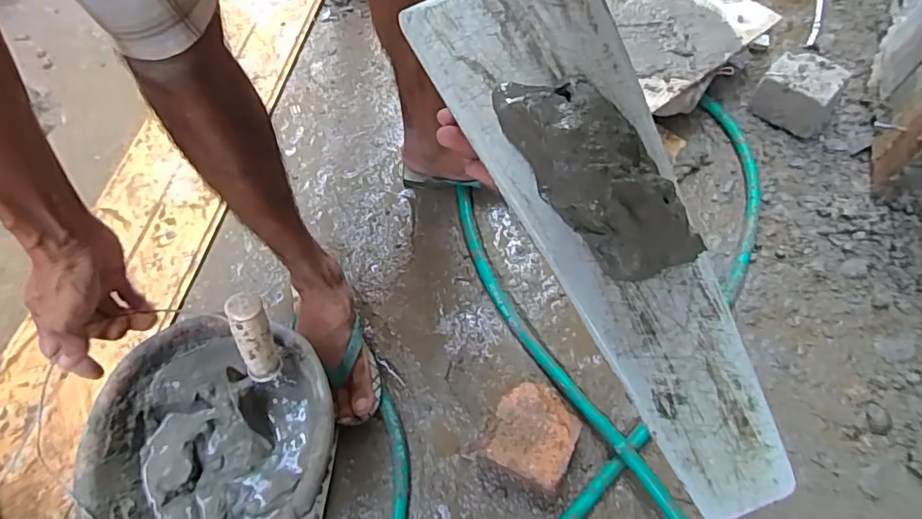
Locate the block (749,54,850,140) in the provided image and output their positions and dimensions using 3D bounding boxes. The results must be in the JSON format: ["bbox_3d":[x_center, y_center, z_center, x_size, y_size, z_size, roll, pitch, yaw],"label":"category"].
[{"bbox_3d":[0.559,-0.278,0.871,0.117,0.070,0.112,38,69,20],"label":"block"}]

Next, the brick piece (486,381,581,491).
[{"bbox_3d":[0.087,0.209,0.642,0.099,0.046,0.111,23,65,14],"label":"brick piece"}]

